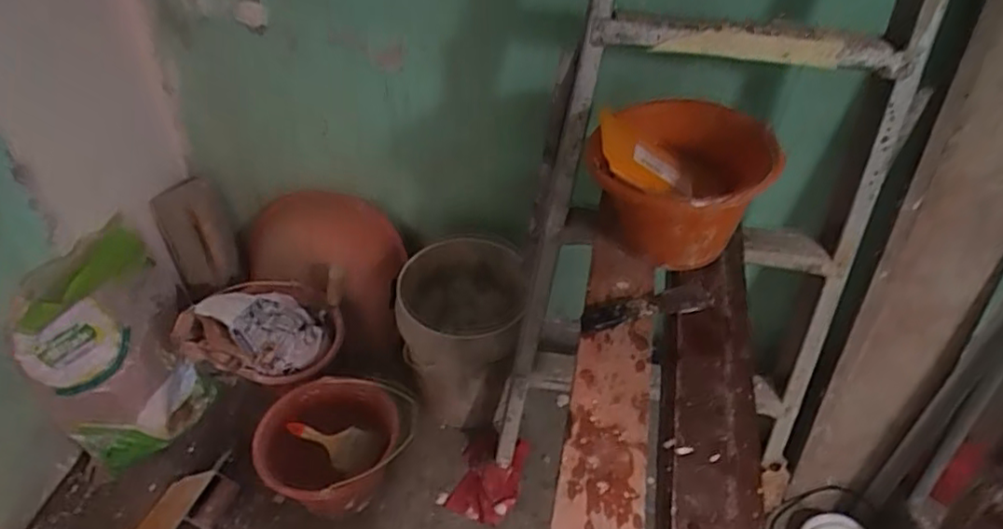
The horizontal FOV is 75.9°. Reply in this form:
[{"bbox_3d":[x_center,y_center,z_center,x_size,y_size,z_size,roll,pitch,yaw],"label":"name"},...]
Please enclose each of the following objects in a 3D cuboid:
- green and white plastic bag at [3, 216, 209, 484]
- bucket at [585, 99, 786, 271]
[{"bbox_3d":[-0.830,0.185,1.422,0.108,0.485,0.354,3,36,29],"label":"green and white plastic bag"},{"bbox_3d":[0.251,-0.124,0.954,0.256,0.182,0.256,2,45,-2],"label":"bucket"}]

